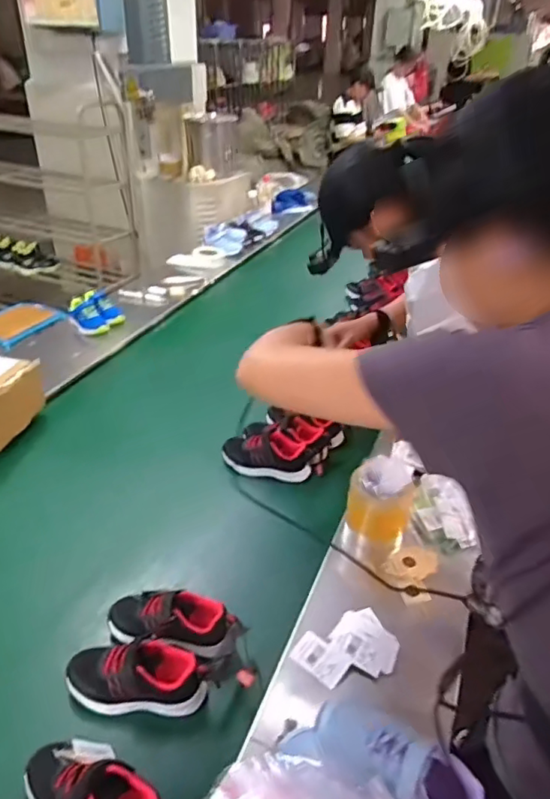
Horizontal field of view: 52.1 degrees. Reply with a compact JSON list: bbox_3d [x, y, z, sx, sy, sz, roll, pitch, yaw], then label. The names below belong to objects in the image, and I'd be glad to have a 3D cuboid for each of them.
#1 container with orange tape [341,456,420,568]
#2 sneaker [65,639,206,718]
[{"bbox_3d":[0.184,0.190,1.006,0.119,0.160,0.101,8,34,10],"label":"container with orange tape"},{"bbox_3d":[-0.194,0.395,0.784,0.194,0.081,0.079,0,34,-1],"label":"sneaker"}]

